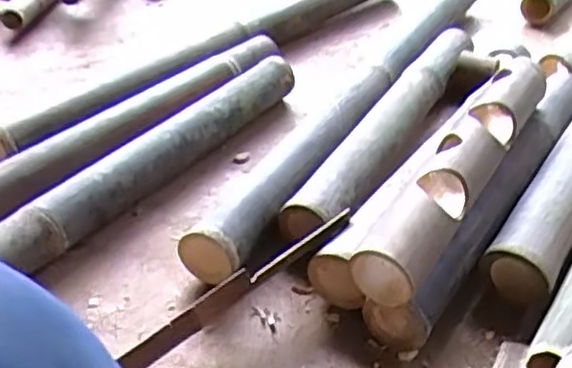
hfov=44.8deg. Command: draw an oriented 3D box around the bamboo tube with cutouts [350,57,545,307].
[{"bbox_3d":[0.219,-0.018,0.866,0.067,0.082,0.459,21,42,25],"label":"bamboo tube with cutouts"}]

